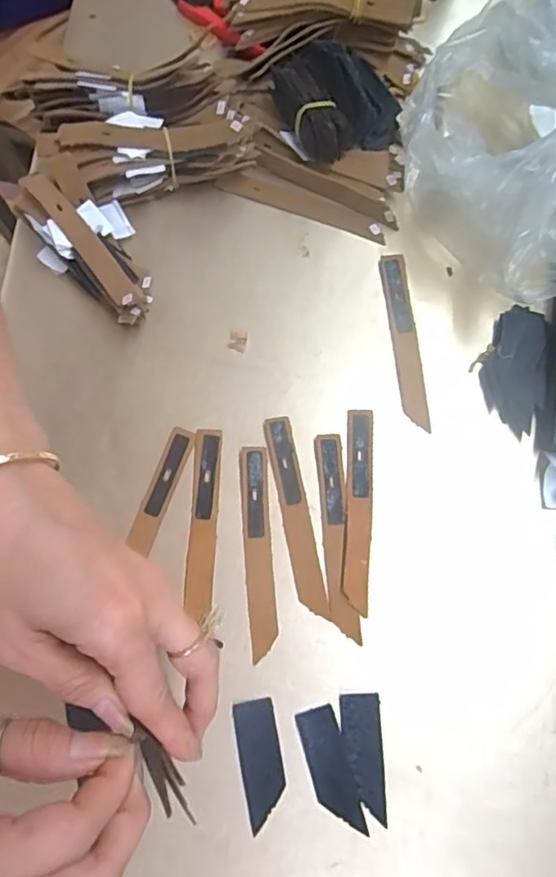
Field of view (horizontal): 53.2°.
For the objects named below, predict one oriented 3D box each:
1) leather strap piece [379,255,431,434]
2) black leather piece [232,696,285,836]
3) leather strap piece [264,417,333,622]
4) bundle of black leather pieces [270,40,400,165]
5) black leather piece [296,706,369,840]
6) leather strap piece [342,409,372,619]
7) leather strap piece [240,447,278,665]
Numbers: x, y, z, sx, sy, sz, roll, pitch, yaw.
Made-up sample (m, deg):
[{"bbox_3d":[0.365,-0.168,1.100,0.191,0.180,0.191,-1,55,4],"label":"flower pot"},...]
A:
[{"bbox_3d":[0.085,-0.066,0.373,0.018,0.006,0.123,-6,76,-1],"label":"leather strap piece"},{"bbox_3d":[-0.009,0.182,0.311,0.023,0.004,0.063,-11,76,-3],"label":"black leather piece"},{"bbox_3d":[0.011,0.047,0.345,0.018,0.004,0.124,-12,76,-3],"label":"leather strap piece"},{"bbox_3d":[0.038,-0.243,0.400,0.070,0.038,0.082,-28,77,-7],"label":"bundle of black leather pieces"},{"bbox_3d":[0.029,0.185,0.309,0.022,0.004,0.063,-15,76,-4],"label":"black leather piece"},{"bbox_3d":[0.050,0.043,0.345,0.016,0.004,0.124,3,76,1],"label":"leather strap piece"},{"bbox_3d":[-0.012,0.067,0.341,0.016,0.004,0.124,-4,76,-1],"label":"leather strap piece"}]

